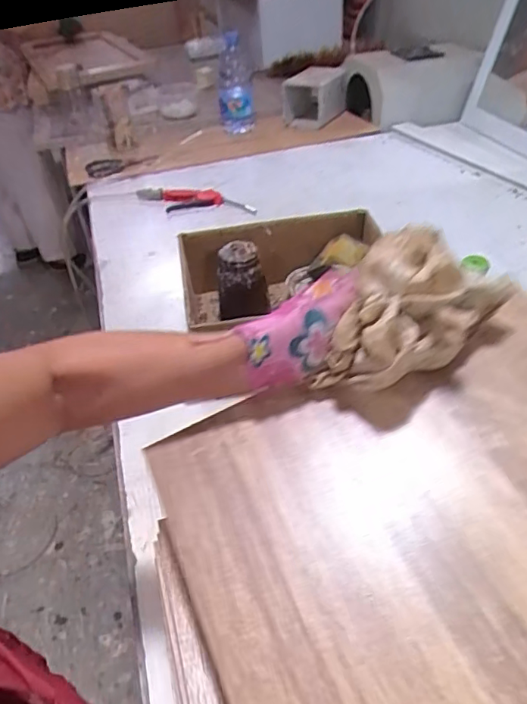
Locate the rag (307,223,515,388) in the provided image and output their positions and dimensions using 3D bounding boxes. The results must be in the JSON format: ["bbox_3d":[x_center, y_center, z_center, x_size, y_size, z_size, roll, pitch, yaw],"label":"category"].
[{"bbox_3d":[0.115,-0.029,0.409,0.086,0.088,0.123,29,51,31],"label":"rag"}]

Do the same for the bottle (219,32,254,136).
[{"bbox_3d":[-0.076,-0.704,1.423,0.088,0.240,0.099,-4,42,-1],"label":"bottle"}]

